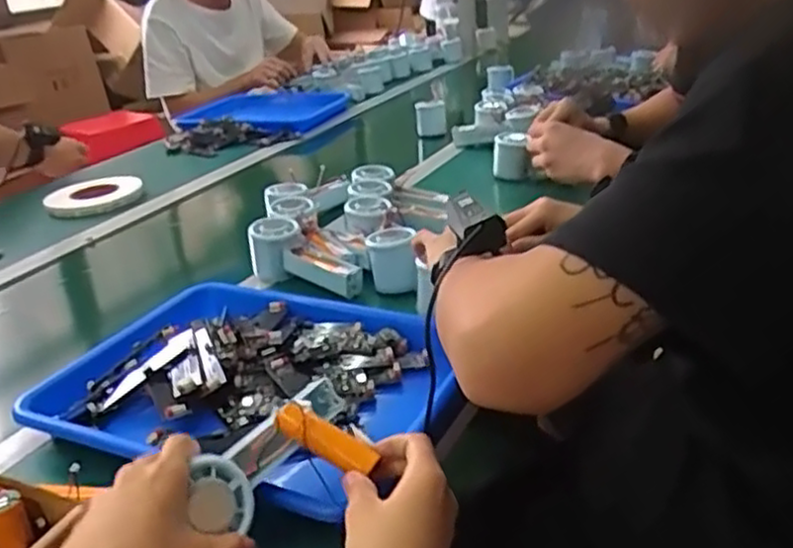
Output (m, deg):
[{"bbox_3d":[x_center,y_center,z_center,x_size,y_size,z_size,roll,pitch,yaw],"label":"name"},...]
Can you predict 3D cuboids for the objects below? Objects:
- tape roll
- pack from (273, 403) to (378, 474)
[{"bbox_3d":[-0.493,-0.126,1.184,0.141,0.024,0.167,-2,25,10],"label":"tape roll"},{"bbox_3d":[-0.045,0.107,0.471,0.069,0.014,0.020,28,30,2],"label":"pack"}]

